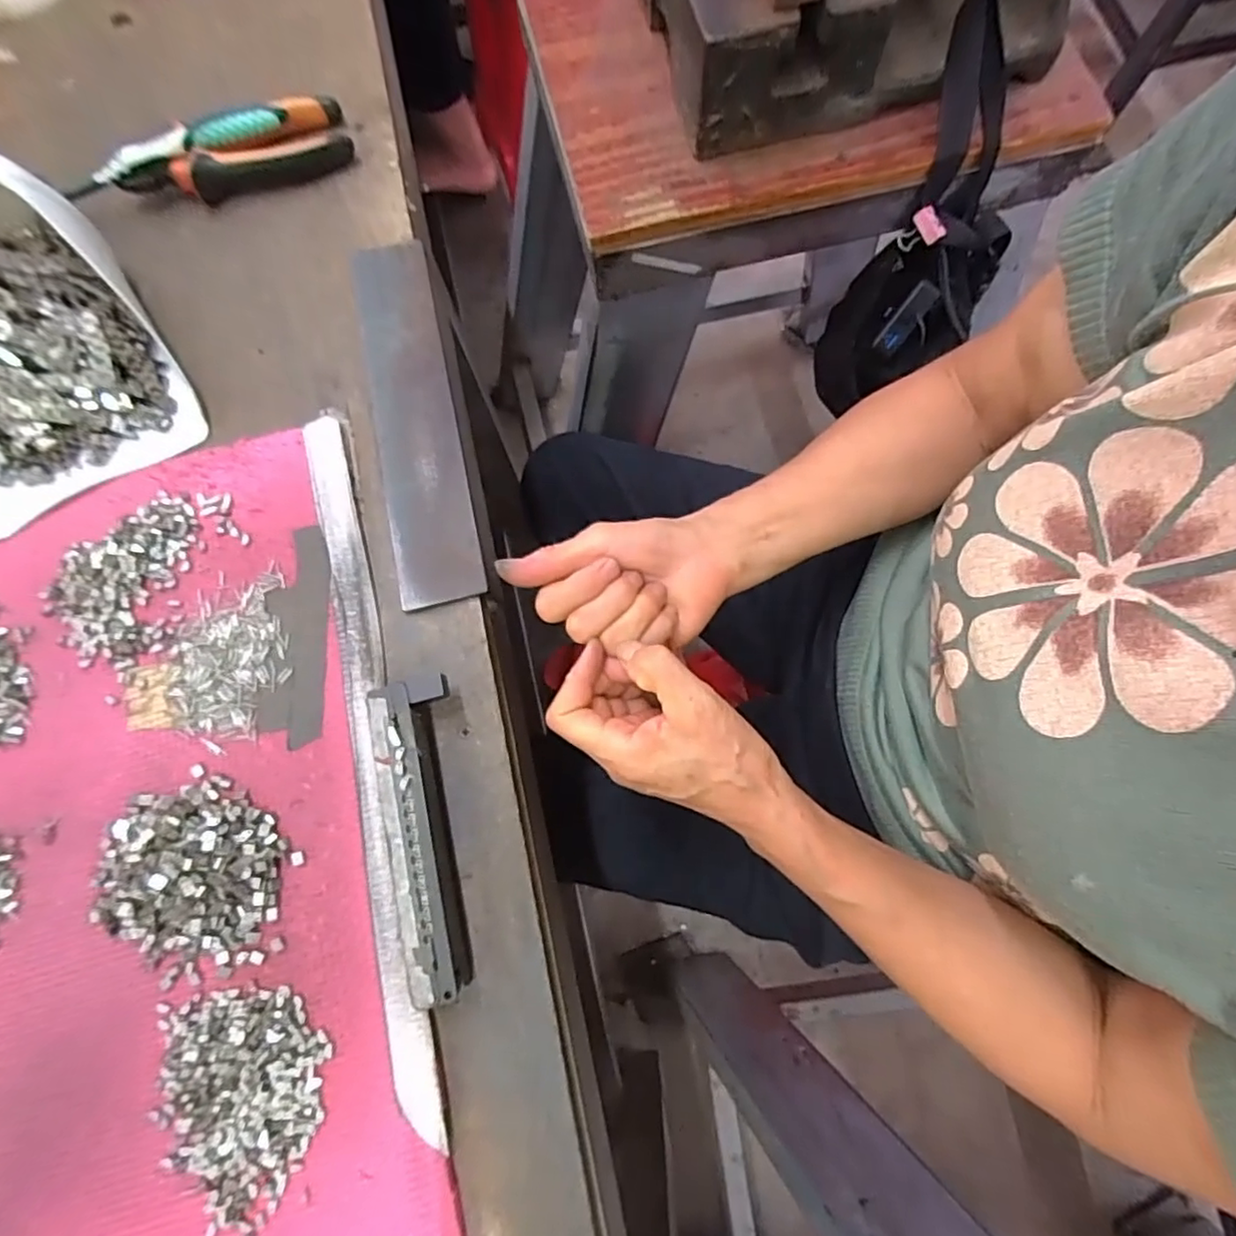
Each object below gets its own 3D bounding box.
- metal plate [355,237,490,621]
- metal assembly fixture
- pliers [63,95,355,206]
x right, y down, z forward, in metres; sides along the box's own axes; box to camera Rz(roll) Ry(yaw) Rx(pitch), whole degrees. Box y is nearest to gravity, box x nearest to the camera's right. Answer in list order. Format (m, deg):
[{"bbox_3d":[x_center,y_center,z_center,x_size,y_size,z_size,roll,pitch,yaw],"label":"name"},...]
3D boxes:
[{"bbox_3d":[-0.126,-0.127,0.382,0.051,0.009,0.246,-13,76,2],"label":"metal plate"},{"bbox_3d":[-0.097,0.106,0.309,0.028,0.026,0.147,-13,76,-2],"label":"metal assembly fixture"},{"bbox_3d":[-0.272,-0.309,0.417,0.177,0.035,0.047,-23,77,-5],"label":"pliers"}]

